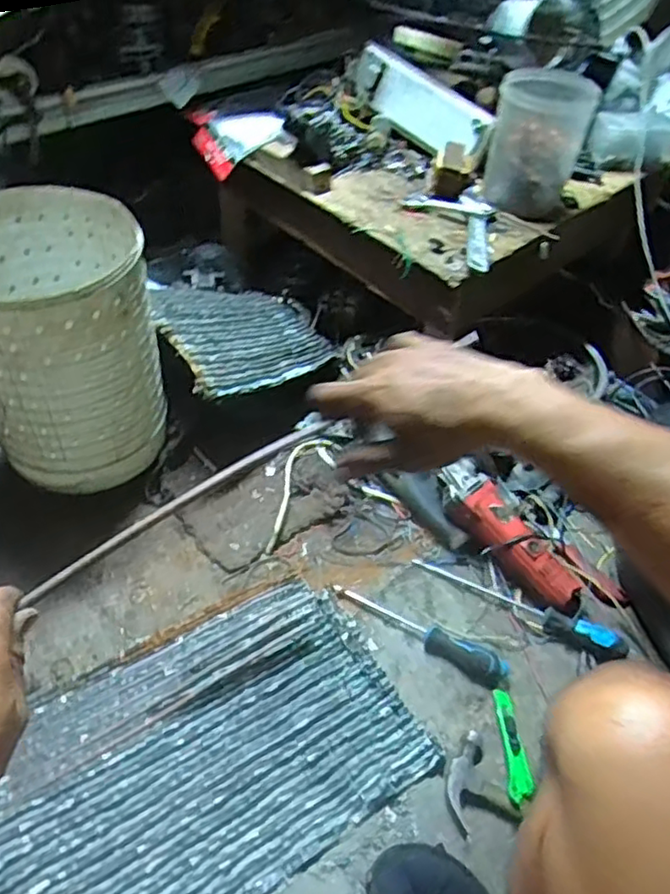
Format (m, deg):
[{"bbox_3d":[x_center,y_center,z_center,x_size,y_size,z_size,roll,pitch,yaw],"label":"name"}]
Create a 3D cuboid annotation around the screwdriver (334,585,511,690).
[{"bbox_3d":[0.113,0.250,0.893,0.249,0.029,0.043,23,50,15],"label":"screwdriver"}]

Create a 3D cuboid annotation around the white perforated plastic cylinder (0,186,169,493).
[{"bbox_3d":[-0.379,-0.140,0.925,0.239,0.328,0.260,-13,50,-17],"label":"white perforated plastic cylinder"}]

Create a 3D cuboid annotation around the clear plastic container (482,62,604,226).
[{"bbox_3d":[0.305,-0.456,0.997,0.134,0.179,0.109,17,49,10],"label":"clear plastic container"}]

